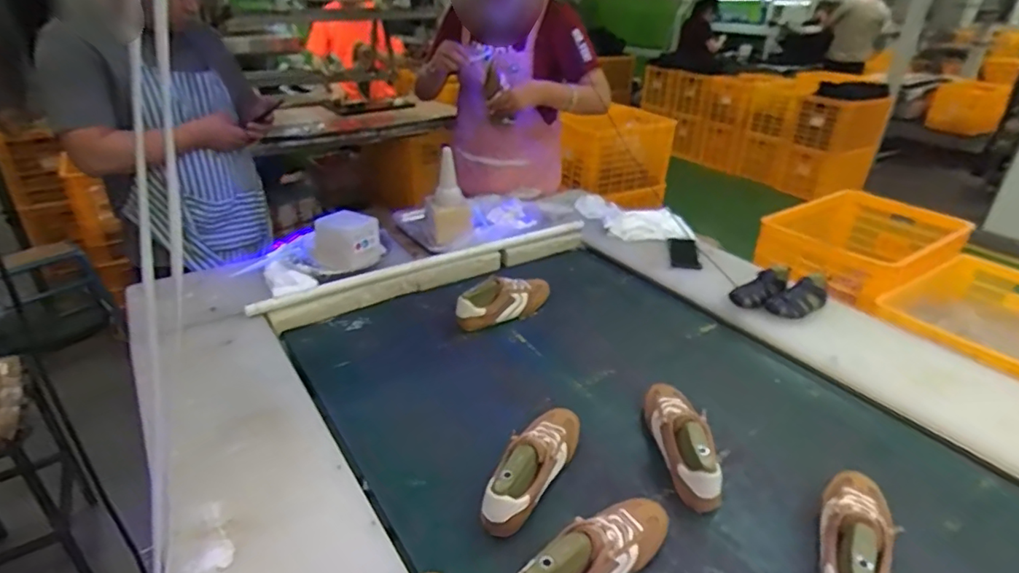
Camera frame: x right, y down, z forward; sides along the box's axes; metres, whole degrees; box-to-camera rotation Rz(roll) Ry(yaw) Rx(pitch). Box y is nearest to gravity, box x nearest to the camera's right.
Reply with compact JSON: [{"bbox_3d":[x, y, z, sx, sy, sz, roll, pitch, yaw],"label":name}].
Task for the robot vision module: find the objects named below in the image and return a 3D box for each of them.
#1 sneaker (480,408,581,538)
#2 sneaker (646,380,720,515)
[{"bbox_3d":[0.042,0.260,0.834,0.080,0.076,0.240,16,31,18],"label":"sneaker"},{"bbox_3d":[0.275,0.236,0.895,0.076,0.083,0.241,5,29,0],"label":"sneaker"}]

